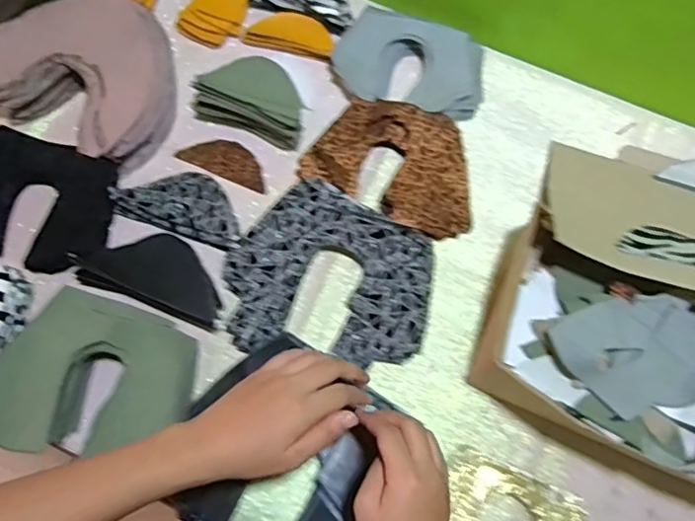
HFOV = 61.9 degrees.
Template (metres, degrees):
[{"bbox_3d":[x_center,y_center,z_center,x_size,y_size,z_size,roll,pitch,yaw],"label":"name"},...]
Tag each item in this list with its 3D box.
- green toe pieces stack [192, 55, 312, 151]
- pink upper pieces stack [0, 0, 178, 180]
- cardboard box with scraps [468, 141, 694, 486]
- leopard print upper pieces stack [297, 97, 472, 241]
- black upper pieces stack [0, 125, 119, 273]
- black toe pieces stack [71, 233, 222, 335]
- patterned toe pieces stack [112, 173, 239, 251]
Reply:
[{"bbox_3d":[-0.103,-0.174,0.628,0.125,0.078,0.053,25,72,6],"label":"green toe pieces stack"},{"bbox_3d":[-0.274,-0.208,0.633,0.178,0.078,0.186,27,72,7],"label":"pink upper pieces stack"},{"bbox_3d":[0.332,0.030,0.557,0.342,0.099,0.341,23,72,5],"label":"cardboard box with scraps"},{"bbox_3d":[0.052,-0.105,0.628,0.192,0.039,0.131,20,71,4],"label":"leopard print upper pieces stack"},{"bbox_3d":[-0.328,-0.061,0.609,0.163,0.050,0.130,17,71,3],"label":"black upper pieces stack"},{"bbox_3d":[-0.188,0.007,0.565,0.157,0.038,0.078,19,71,4],"label":"black toe pieces stack"},{"bbox_3d":[-0.170,-0.062,0.615,0.138,0.028,0.071,19,71,4],"label":"patterned toe pieces stack"}]

